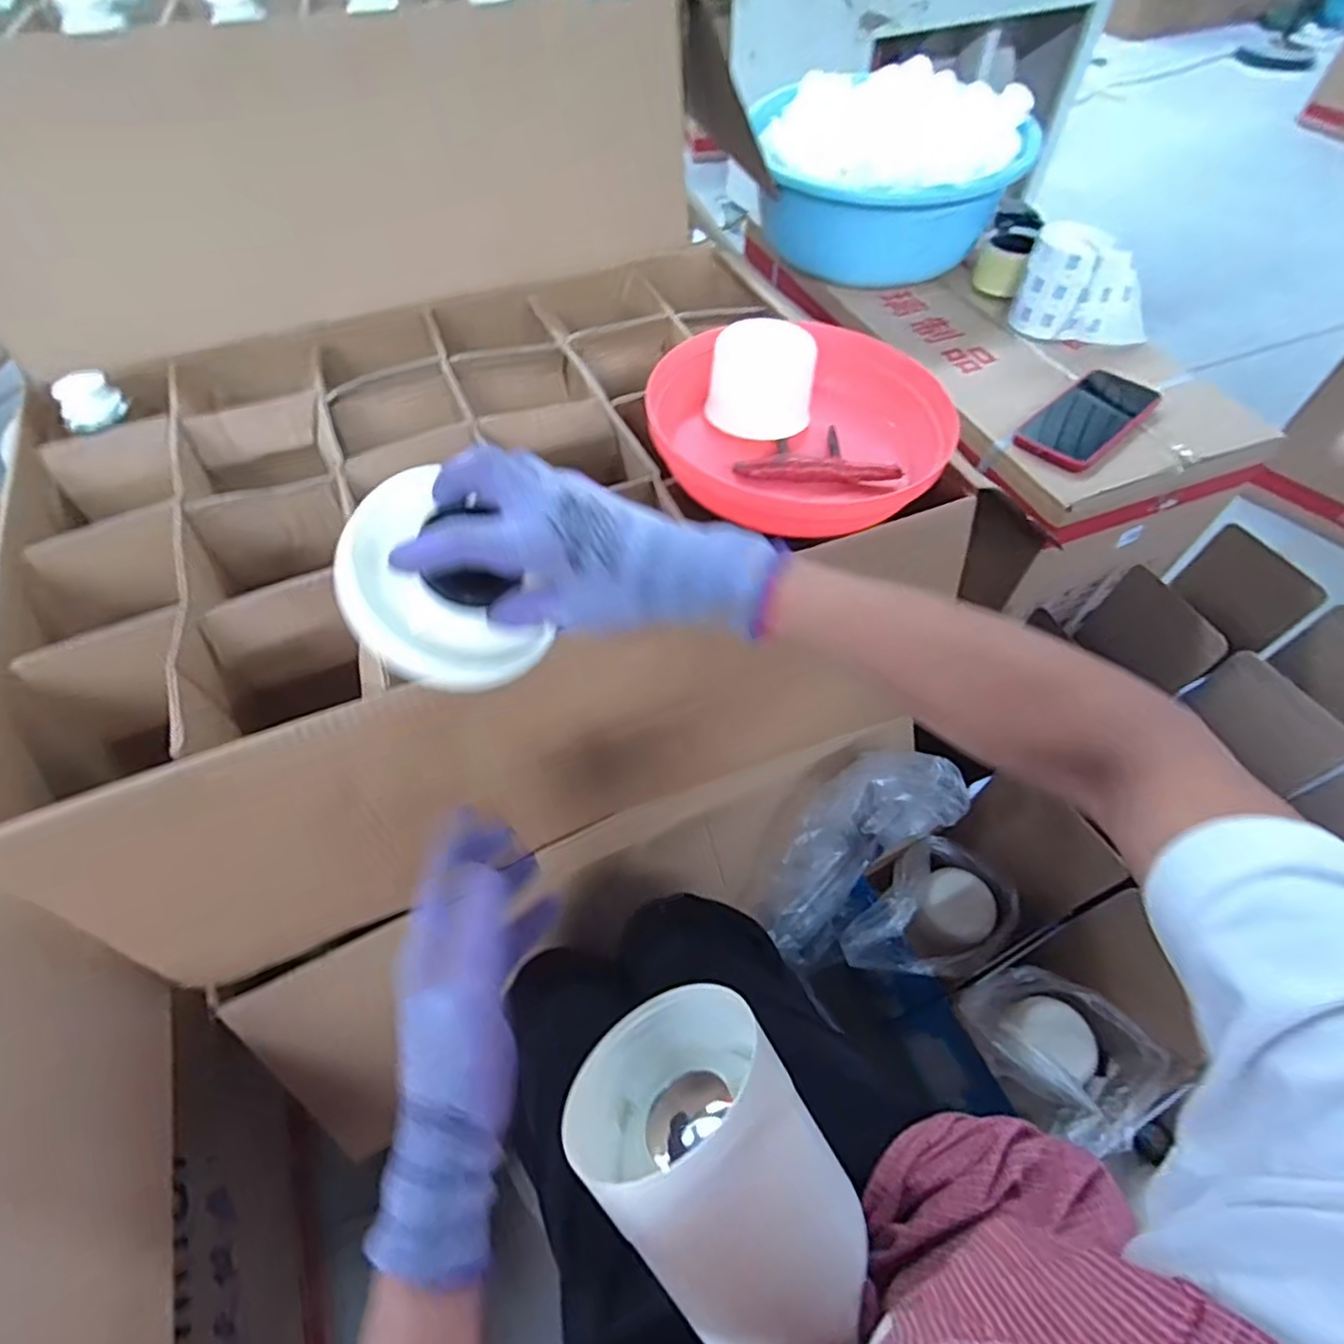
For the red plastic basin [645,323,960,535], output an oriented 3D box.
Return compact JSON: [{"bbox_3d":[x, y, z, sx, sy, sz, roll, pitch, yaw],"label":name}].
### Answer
[{"bbox_3d":[0.108,-0.192,0.526,0.238,0.067,0.205,-31,61,-19],"label":"red plastic basin"}]

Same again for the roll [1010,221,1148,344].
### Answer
[{"bbox_3d":[0.486,-0.442,0.773,0.154,0.110,0.058,24,59,16],"label":"roll"}]

